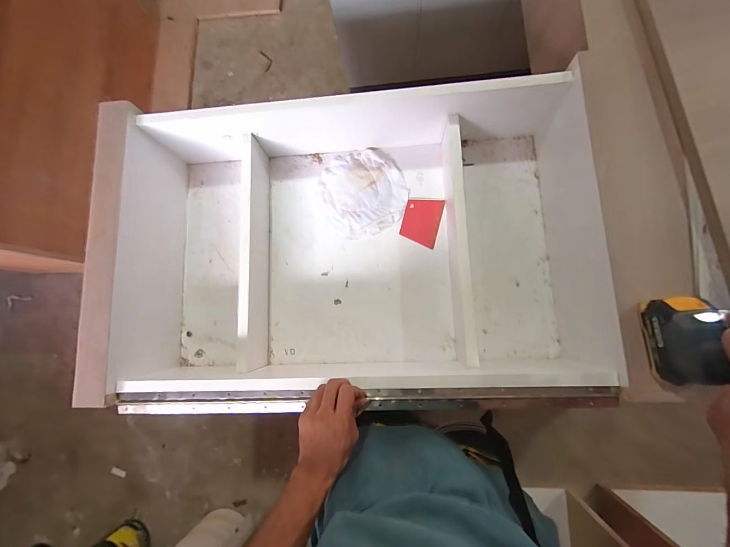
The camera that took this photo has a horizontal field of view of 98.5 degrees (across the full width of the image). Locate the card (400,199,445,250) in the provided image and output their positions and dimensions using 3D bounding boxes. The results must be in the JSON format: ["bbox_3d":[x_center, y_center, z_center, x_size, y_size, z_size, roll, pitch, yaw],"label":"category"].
[{"bbox_3d":[0.127,-0.116,0.704,0.082,0.006,0.107,13,85,7],"label":"card"}]

